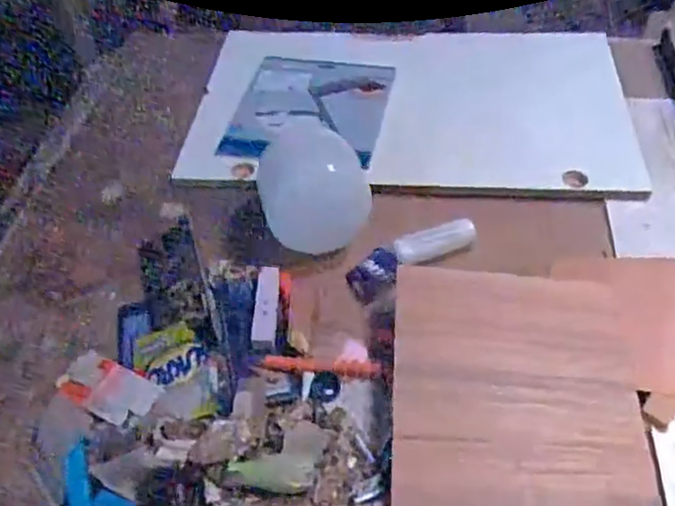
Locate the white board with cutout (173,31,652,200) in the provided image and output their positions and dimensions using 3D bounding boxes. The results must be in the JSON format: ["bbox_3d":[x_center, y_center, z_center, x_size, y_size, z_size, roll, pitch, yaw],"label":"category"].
[{"bbox_3d":[0.115,-0.235,1.048,0.646,0.028,0.376,3,47,8],"label":"white board with cutout"}]

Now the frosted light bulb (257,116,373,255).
[{"bbox_3d":[-0.028,-0.077,0.846,0.122,0.133,0.129,-2,46,2],"label":"frosted light bulb"}]

